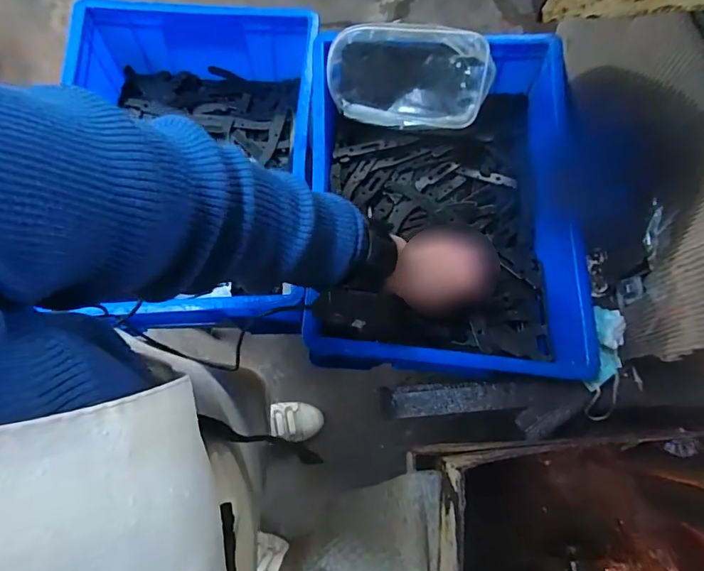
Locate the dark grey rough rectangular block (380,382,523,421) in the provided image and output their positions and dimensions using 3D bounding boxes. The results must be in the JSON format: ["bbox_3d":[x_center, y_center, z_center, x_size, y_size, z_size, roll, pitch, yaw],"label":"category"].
[{"bbox_3d":[0.110,0.128,0.528,0.150,0.017,0.035,-5,75,-1],"label":"dark grey rough rectangular block"}]

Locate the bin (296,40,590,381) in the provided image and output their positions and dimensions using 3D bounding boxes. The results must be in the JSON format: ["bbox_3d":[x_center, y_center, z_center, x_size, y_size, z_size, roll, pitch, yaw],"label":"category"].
[{"bbox_3d":[0.117,-0.097,0.575,0.333,0.099,0.394,3,75,1],"label":"bin"}]

